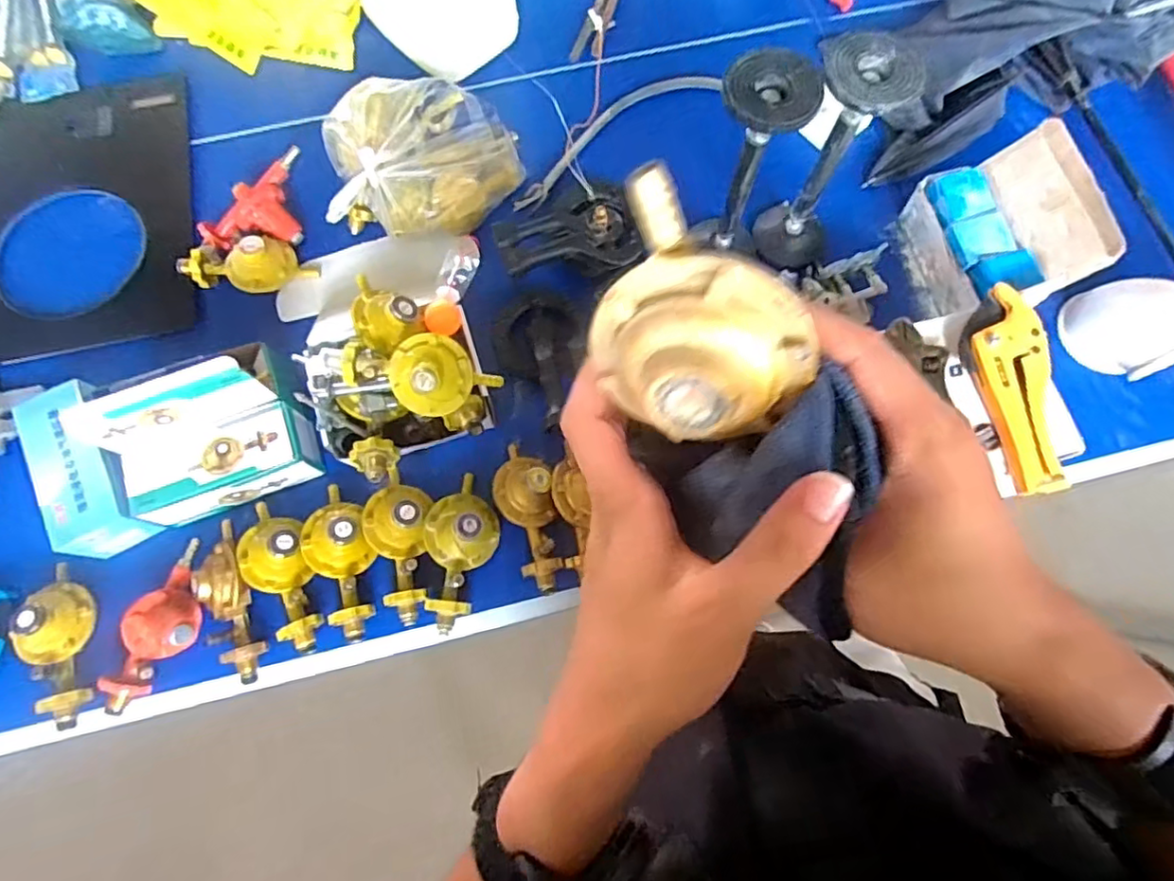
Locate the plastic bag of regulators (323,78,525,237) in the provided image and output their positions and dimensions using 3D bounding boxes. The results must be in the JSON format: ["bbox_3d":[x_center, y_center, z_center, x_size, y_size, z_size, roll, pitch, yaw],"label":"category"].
[{"bbox_3d":[-0.218,-0.365,0.813,0.257,0.092,0.211,-42,77,-11],"label":"plastic bag of regulators"}]

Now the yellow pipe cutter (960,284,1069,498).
[{"bbox_3d":[0.436,-0.054,0.641,0.079,0.025,0.212,0,73,1],"label":"yellow pipe cutter"}]

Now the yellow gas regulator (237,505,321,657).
[{"bbox_3d":[-0.333,0.143,0.676,0.063,0.048,0.172,-16,74,-4],"label":"yellow gas regulator"}]

